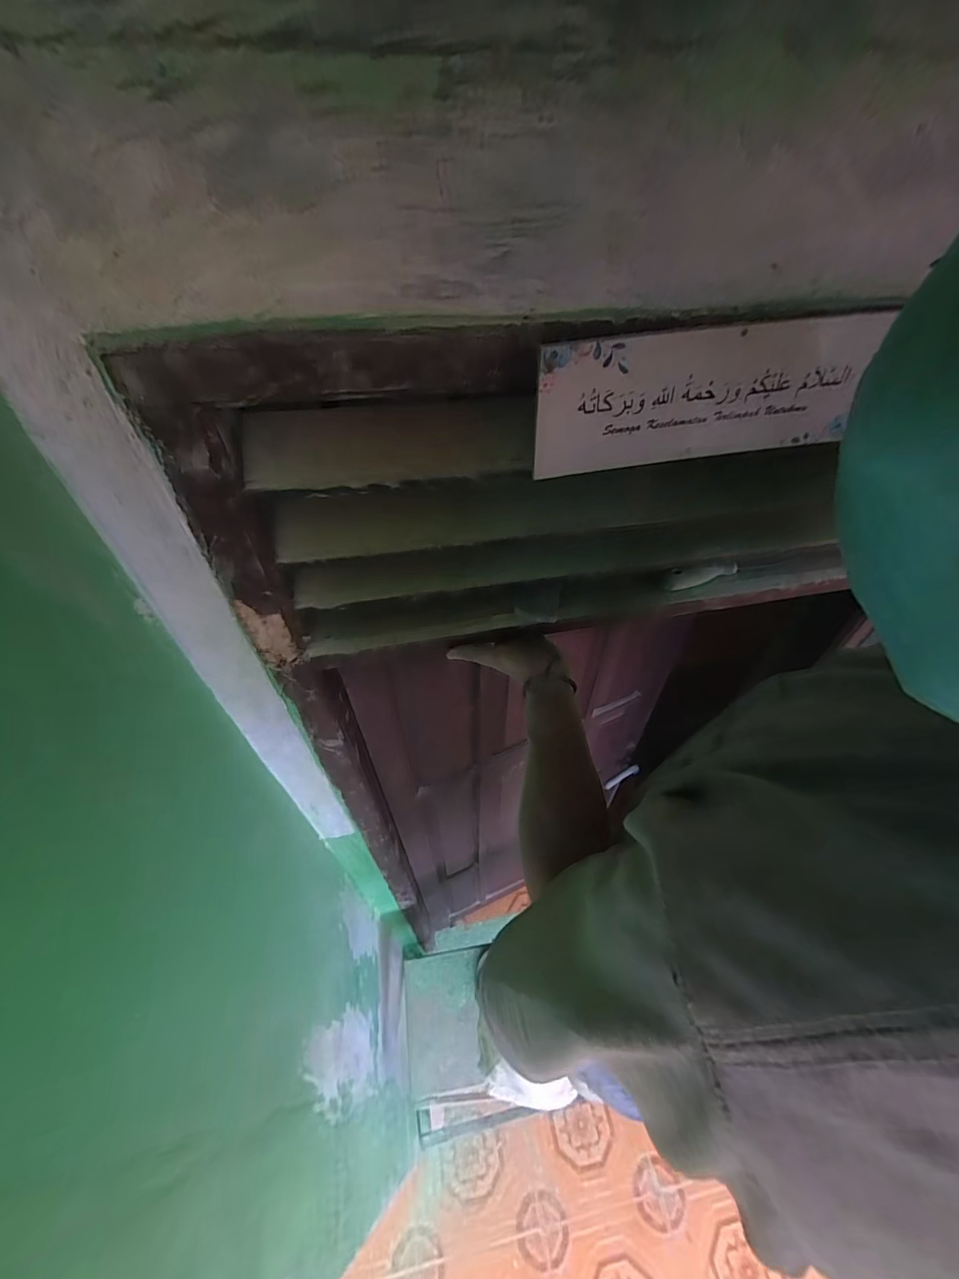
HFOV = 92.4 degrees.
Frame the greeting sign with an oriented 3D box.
[{"bbox_3d":[0.186,-0.199,0.378,0.285,0.099,0.005,-9,49,-7],"label":"greeting sign"}]

